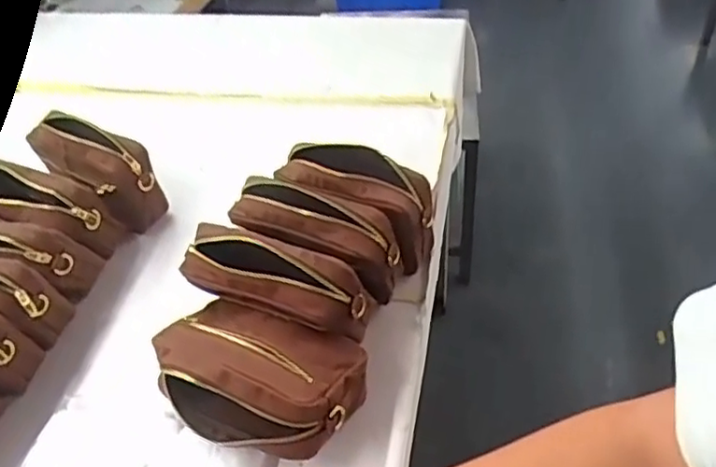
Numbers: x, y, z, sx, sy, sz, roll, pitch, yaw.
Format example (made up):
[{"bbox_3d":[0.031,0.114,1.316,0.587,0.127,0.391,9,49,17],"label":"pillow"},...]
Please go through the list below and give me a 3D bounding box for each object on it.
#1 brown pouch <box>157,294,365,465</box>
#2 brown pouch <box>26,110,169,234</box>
[{"bbox_3d":[-0.094,0.126,0.626,0.188,0.078,0.131,8,44,15],"label":"brown pouch"},{"bbox_3d":[-0.336,-0.070,0.868,0.168,0.150,0.057,19,48,25],"label":"brown pouch"}]

